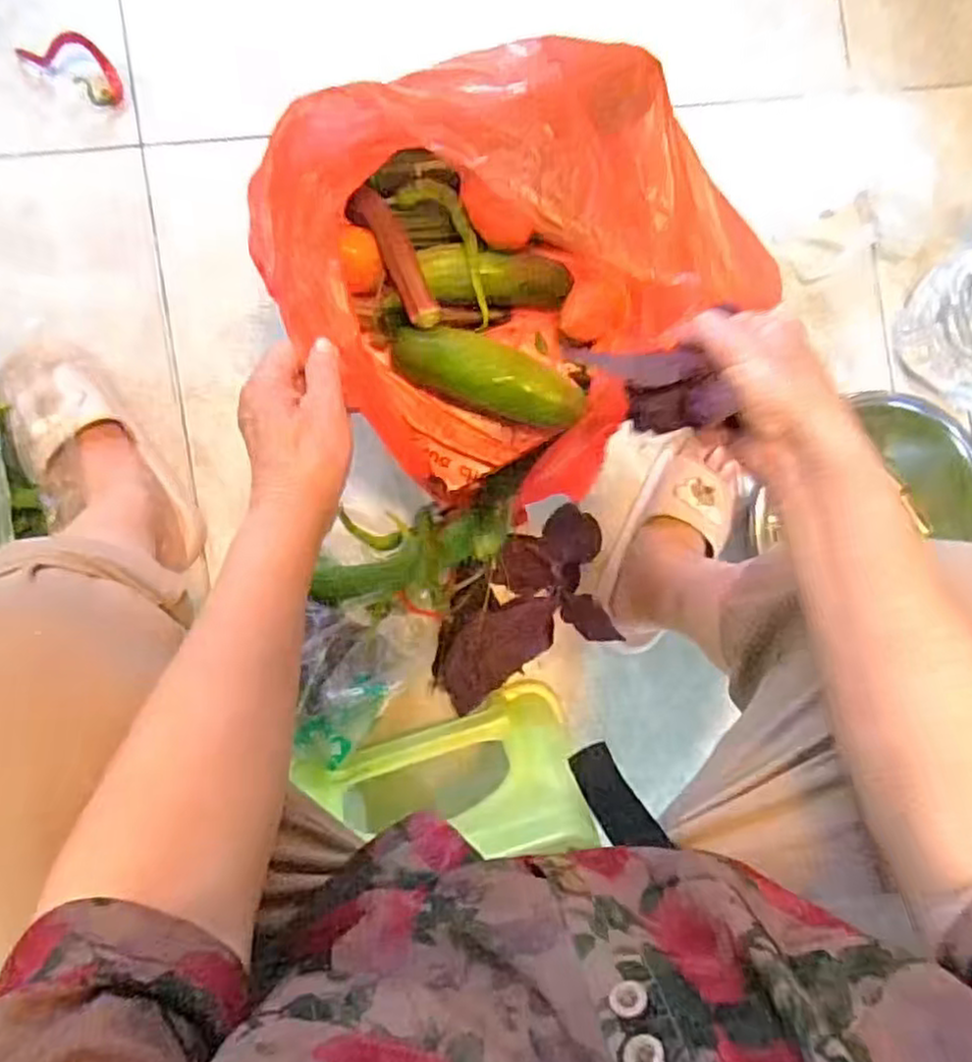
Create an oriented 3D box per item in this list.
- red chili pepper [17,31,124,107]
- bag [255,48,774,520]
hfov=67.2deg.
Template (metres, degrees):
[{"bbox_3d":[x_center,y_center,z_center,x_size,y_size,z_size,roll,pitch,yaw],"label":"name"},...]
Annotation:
[{"bbox_3d":[-0.410,-0.470,0.717,0.109,0.047,0.039,27,85,-7],"label":"red chili pepper"},{"bbox_3d":[0.032,-0.205,0.517,0.328,0.134,0.266,-42,95,-7],"label":"bag"}]

